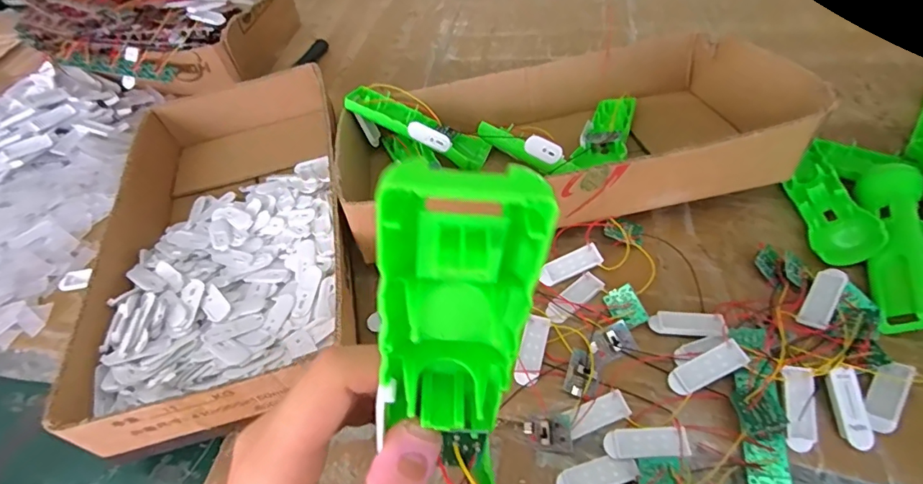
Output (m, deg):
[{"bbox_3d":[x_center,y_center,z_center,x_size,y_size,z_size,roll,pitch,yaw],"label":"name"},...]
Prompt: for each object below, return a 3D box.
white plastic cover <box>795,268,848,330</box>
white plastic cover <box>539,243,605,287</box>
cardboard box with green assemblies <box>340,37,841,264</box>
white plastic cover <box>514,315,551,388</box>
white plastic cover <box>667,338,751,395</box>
[{"bbox_3d":[0.295,0.045,0.404,0.021,0.008,0.055,28,78,28],"label":"white plastic cover"},{"bbox_3d":[0.098,0.020,0.448,0.057,0.013,0.020,-18,50,-8],"label":"white plastic cover"},{"bbox_3d":[0.139,-0.117,0.511,0.356,0.101,0.215,-11,50,-1],"label":"cardboard box with green assemblies"},{"bbox_3d":[0.058,0.087,0.404,0.019,0.009,0.059,12,53,17],"label":"white plastic cover"},{"bbox_3d":[0.185,0.095,0.376,0.059,0.006,0.021,-30,49,3],"label":"white plastic cover"}]

